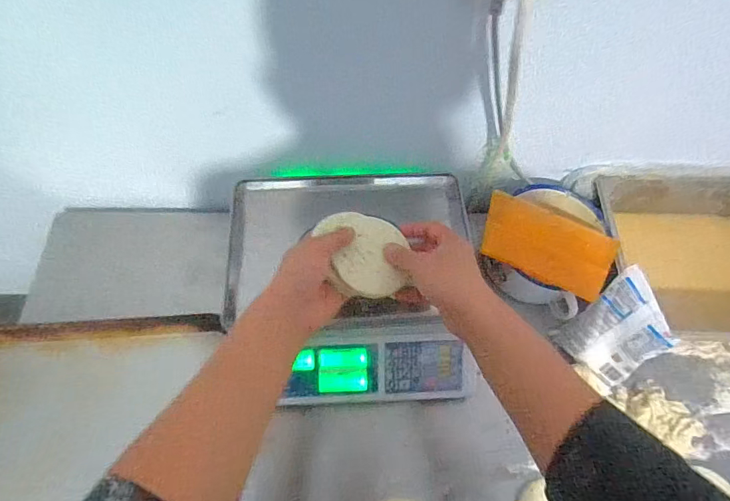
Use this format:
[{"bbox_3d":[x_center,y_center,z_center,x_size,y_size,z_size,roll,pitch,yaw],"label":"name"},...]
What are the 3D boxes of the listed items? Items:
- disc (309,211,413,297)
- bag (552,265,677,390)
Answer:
[{"bbox_3d":[0.005,-0.001,0.486,0.092,0.008,0.112,-29,78,-26],"label":"disc"},{"bbox_3d":[0.353,0.114,0.595,0.022,0.153,0.100,-8,50,-42],"label":"bag"}]

